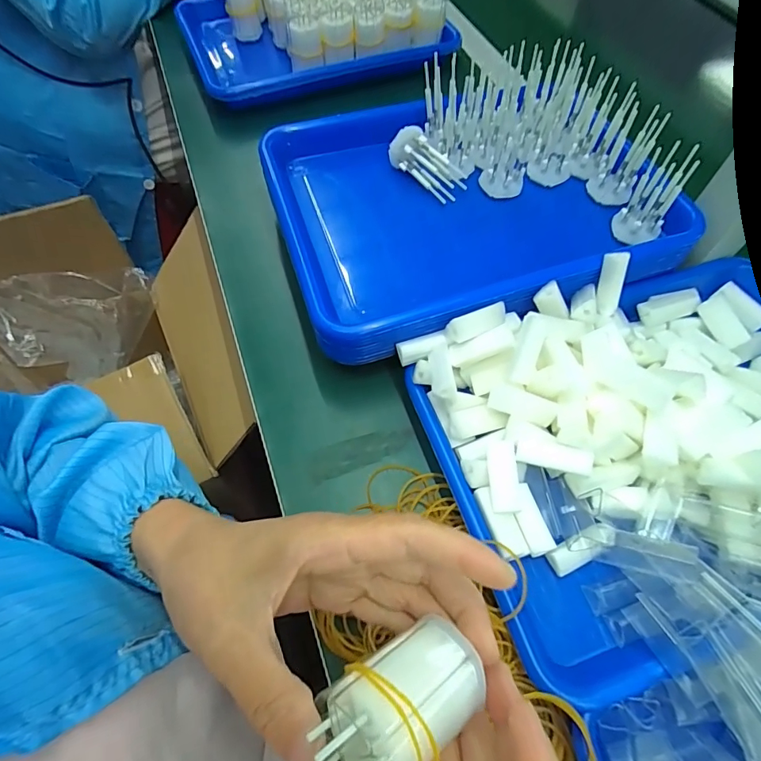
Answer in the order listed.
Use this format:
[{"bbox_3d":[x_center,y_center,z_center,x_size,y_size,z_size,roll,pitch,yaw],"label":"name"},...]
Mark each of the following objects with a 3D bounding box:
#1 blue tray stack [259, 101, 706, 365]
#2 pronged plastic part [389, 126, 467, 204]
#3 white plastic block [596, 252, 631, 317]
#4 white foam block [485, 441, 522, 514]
[{"bbox_3d":[0.072,-0.154,0.412,0.317,0.065,0.253,-16,62,-9],"label":"blue tray stack"},{"bbox_3d":[0.044,-0.197,0.416,0.074,0.028,0.035,40,66,-2],"label":"pronged plastic part"},{"bbox_3d":[0.178,-0.074,0.350,0.017,0.048,0.006,1,24,0],"label":"white plastic block"},{"bbox_3d":[0.082,0.064,0.304,0.019,0.015,0.046,-2,61,-2],"label":"white foam block"}]

